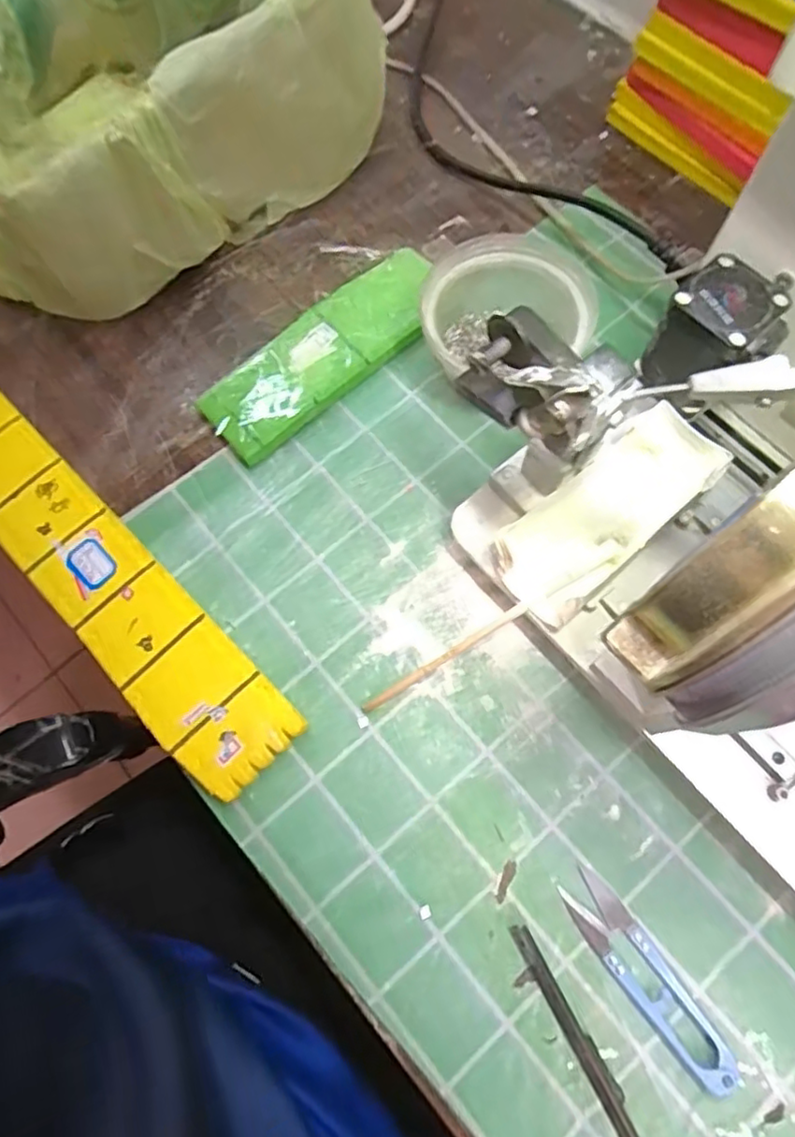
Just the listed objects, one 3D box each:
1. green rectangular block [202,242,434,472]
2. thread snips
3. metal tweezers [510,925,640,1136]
[{"bbox_3d":[-0.044,-0.141,0.410,0.176,0.015,0.060,-42,76,-11],"label":"green rectangular block"},{"bbox_3d":[0.118,0.192,0.298,0.024,0.006,0.102,-37,75,-10],"label":"thread snips"},{"bbox_3d":[0.098,0.240,0.281,0.009,0.009,0.161,-28,73,-7],"label":"metal tweezers"}]

